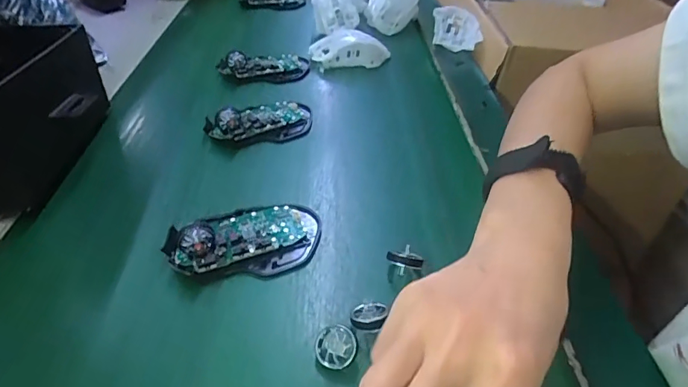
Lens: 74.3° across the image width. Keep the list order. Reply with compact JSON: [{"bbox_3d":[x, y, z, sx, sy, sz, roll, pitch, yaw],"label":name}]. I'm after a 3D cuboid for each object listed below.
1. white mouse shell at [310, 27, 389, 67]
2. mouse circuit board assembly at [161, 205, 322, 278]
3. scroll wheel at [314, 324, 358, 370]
[{"bbox_3d":[0.010,-0.195,0.616,0.111,0.038,0.055,0,37,-10],"label":"white mouse shell"},{"bbox_3d":[-0.076,0.030,0.352,0.111,0.026,0.071,3,36,-10],"label":"mouse circuit board assembly"},{"bbox_3d":[-0.005,0.093,0.277,0.026,0.005,0.026,-5,53,11],"label":"scroll wheel"}]

